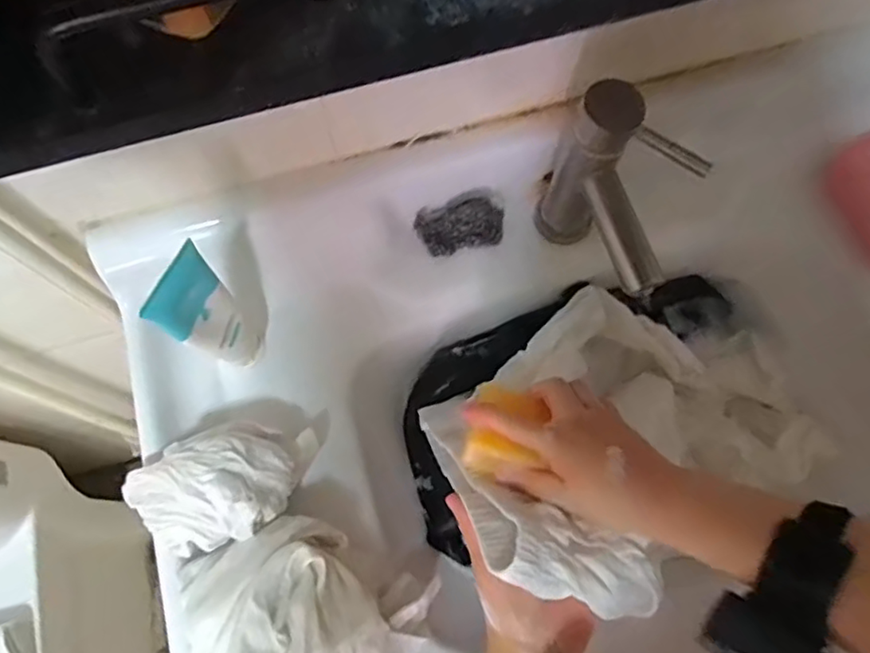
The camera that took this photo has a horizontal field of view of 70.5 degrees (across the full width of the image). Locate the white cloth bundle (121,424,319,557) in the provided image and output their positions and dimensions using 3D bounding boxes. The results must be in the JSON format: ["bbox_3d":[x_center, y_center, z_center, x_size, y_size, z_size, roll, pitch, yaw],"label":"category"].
[{"bbox_3d":[-0.155,0.114,0.463,0.125,0.053,0.085,-35,74,-11],"label":"white cloth bundle"}]

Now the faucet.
[{"bbox_3d":[0.152,-0.093,0.493,0.068,0.173,0.128,-24,72,-8],"label":"faucet"}]

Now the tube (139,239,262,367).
[{"bbox_3d":[-0.170,-0.005,0.476,0.024,0.155,0.056,24,72,8],"label":"tube"}]

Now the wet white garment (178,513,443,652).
[{"bbox_3d":[-0.099,0.208,0.431,0.165,0.080,0.130,31,74,10],"label":"wet white garment"}]

